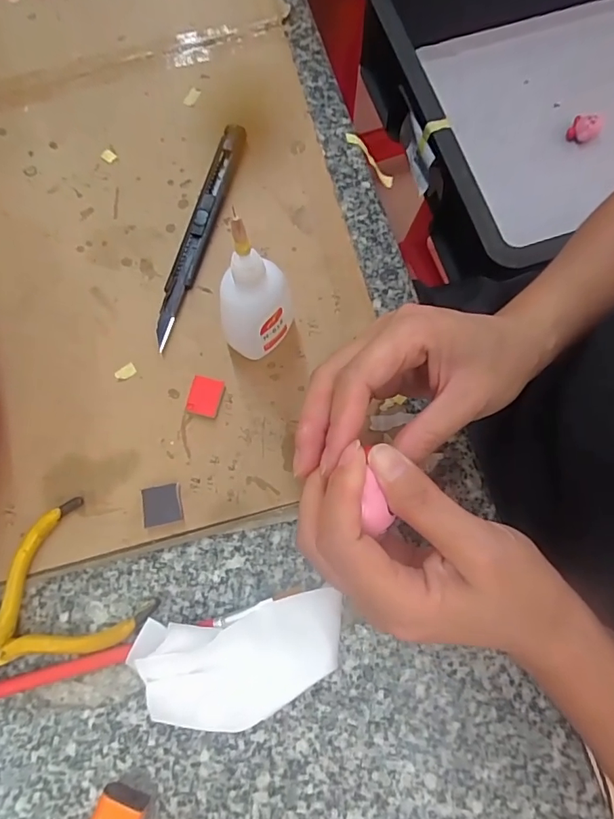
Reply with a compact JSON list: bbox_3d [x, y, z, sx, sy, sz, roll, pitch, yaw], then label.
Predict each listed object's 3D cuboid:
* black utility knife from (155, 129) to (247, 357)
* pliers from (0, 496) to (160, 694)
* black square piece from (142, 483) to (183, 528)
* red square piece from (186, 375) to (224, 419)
[{"bbox_3d":[-0.070,-0.115,0.308,0.017,0.009,0.158,15,77,5],"label":"black utility knife"},{"bbox_3d":[-0.146,0.116,0.253,0.115,0.018,0.077,-43,79,-9],"label":"pliers"},{"bbox_3d":[-0.080,0.053,0.264,0.020,0.007,0.021,-12,76,-2],"label":"black square piece"},{"bbox_3d":[-0.059,-0.008,0.281,0.018,0.006,0.023,11,76,4],"label":"red square piece"}]

